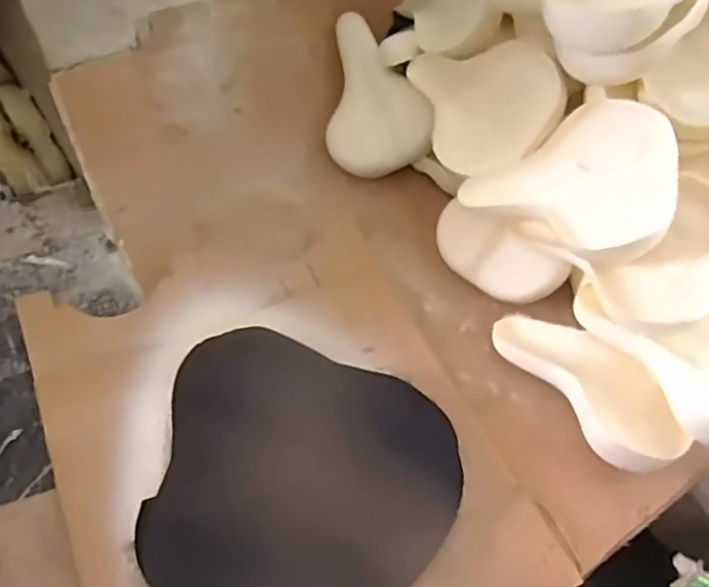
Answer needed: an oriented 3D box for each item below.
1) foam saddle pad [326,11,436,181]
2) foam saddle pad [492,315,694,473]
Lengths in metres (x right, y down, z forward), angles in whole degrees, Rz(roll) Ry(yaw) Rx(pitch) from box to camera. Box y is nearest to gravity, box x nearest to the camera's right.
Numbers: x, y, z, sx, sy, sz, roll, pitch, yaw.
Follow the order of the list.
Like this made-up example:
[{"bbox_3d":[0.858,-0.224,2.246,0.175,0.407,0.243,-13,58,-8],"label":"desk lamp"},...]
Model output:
[{"bbox_3d":[0.011,-0.307,1.013,0.172,0.054,0.254,-35,80,20],"label":"foam saddle pad"},{"bbox_3d":[0.291,0.111,0.787,0.102,0.065,0.254,-28,58,-21],"label":"foam saddle pad"}]

